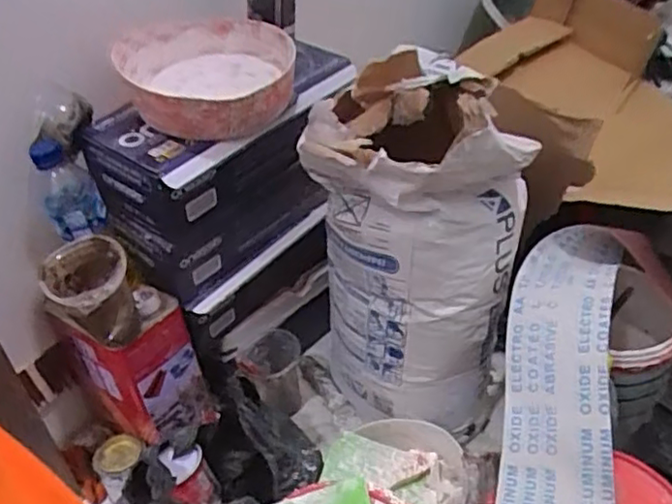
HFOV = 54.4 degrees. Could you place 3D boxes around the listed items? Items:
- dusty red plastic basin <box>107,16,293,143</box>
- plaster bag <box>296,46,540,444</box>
[{"bbox_3d":[-0.149,-0.215,0.772,0.195,0.080,0.224,-11,36,-5],"label":"dusty red plastic basin"},{"bbox_3d":[0.089,0.005,0.777,0.227,0.440,0.158,20,44,33],"label":"plaster bag"}]

